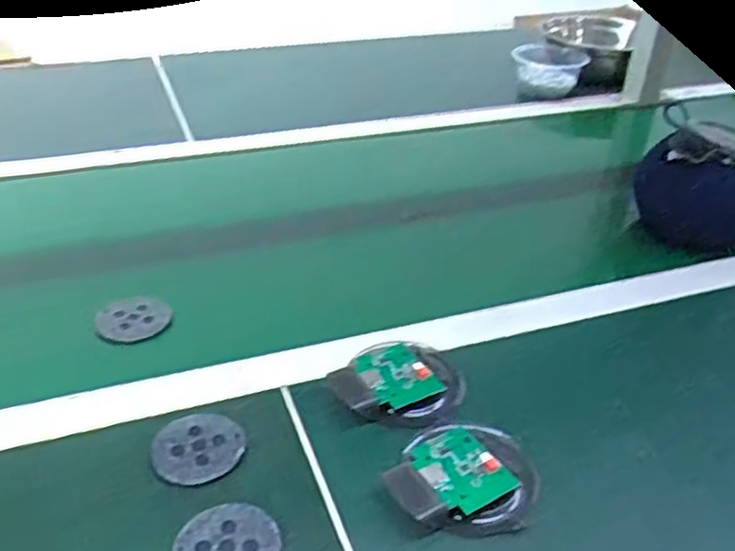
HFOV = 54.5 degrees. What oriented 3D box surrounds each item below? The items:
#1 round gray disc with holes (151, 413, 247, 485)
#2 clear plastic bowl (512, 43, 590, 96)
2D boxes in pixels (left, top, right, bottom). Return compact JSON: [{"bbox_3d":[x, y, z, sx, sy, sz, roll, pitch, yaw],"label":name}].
[{"bbox_3d":[-0.116,0.118,0.494,0.061,0.008,0.057,2,34,-1],"label":"round gray disc with holes"},{"bbox_3d":[0.260,-0.298,1.037,0.105,0.062,0.094,8,34,7],"label":"clear plastic bowl"}]

